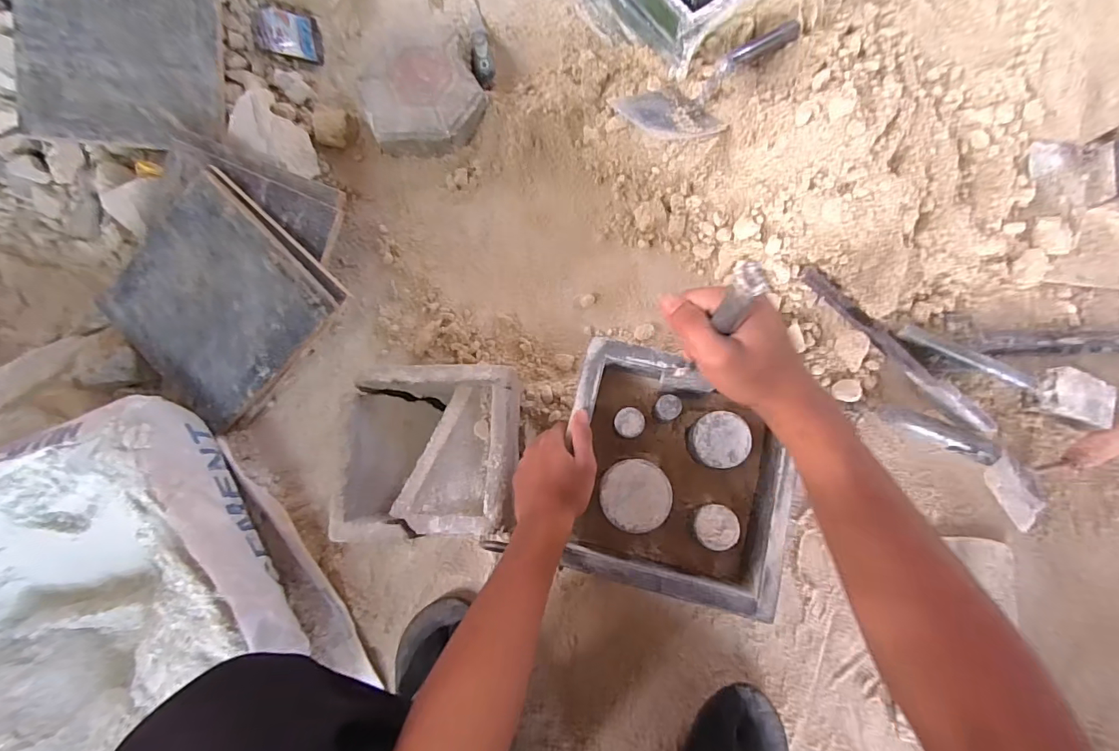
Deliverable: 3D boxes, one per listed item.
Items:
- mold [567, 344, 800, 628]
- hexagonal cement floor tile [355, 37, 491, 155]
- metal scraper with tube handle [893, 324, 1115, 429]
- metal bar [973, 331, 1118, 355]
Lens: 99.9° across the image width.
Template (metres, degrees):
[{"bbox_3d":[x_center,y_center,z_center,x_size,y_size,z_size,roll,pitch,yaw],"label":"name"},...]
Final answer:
[{"bbox_3d":[0.125,0.104,0.521,0.237,0.066,0.239,14,83,6],"label":"mold"},{"bbox_3d":[-0.205,-0.424,0.716,0.190,0.055,0.184,-2,81,4],"label":"hexagonal cement floor tile"},{"bbox_3d":[0.564,-0.011,0.603,0.267,0.042,0.059,26,83,8],"label":"metal scraper with tube handle"},{"bbox_3d":[0.678,-0.044,0.620,0.247,0.020,0.032,-1,81,4],"label":"metal bar"}]

